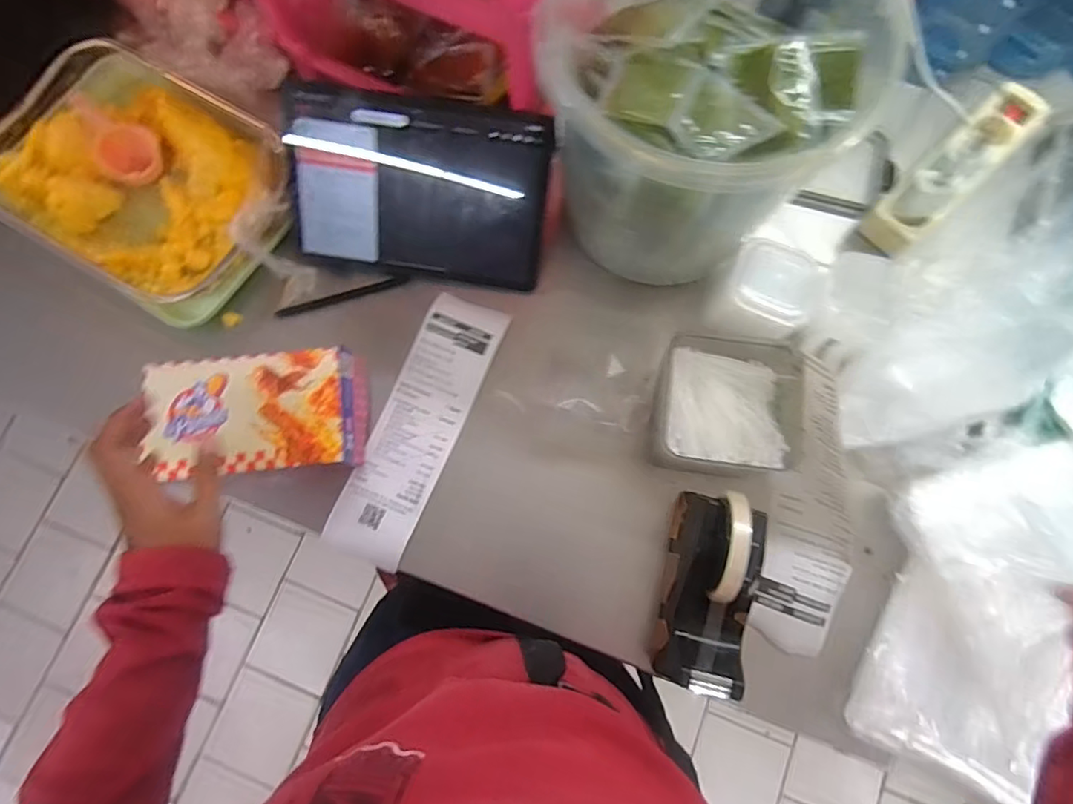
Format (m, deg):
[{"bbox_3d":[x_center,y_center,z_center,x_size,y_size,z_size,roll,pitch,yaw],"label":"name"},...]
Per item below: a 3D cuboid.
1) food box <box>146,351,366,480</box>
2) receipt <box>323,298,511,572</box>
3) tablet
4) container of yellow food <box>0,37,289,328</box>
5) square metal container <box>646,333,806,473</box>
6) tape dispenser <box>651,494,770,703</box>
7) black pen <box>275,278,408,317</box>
[{"bbox_3d":[-0.257,0.013,0.524,0.177,0.067,0.107,-5,77,-1],"label":"food box"},{"bbox_3d":[-0.115,0.021,0.550,0.079,0.008,0.266,23,80,4],"label":"receipt"},{"bbox_3d":[-0.114,-0.202,0.542,0.246,0.014,0.162,9,118,0],"label":"tablet"},{"bbox_3d":[-0.414,-0.236,0.585,0.326,0.069,0.218,31,79,7],"label":"container of yellow food"},{"bbox_3d":[0.167,0.004,0.509,0.117,0.062,0.125,6,77,1],"label":"square metal container"},{"bbox_3d":[0.145,0.154,0.460,0.068,0.100,0.159,11,77,3],"label":"tape dispenser"},{"bbox_3d":[-0.206,-0.112,0.589,0.136,0.013,0.010,-15,78,-3],"label":"black pen"}]

